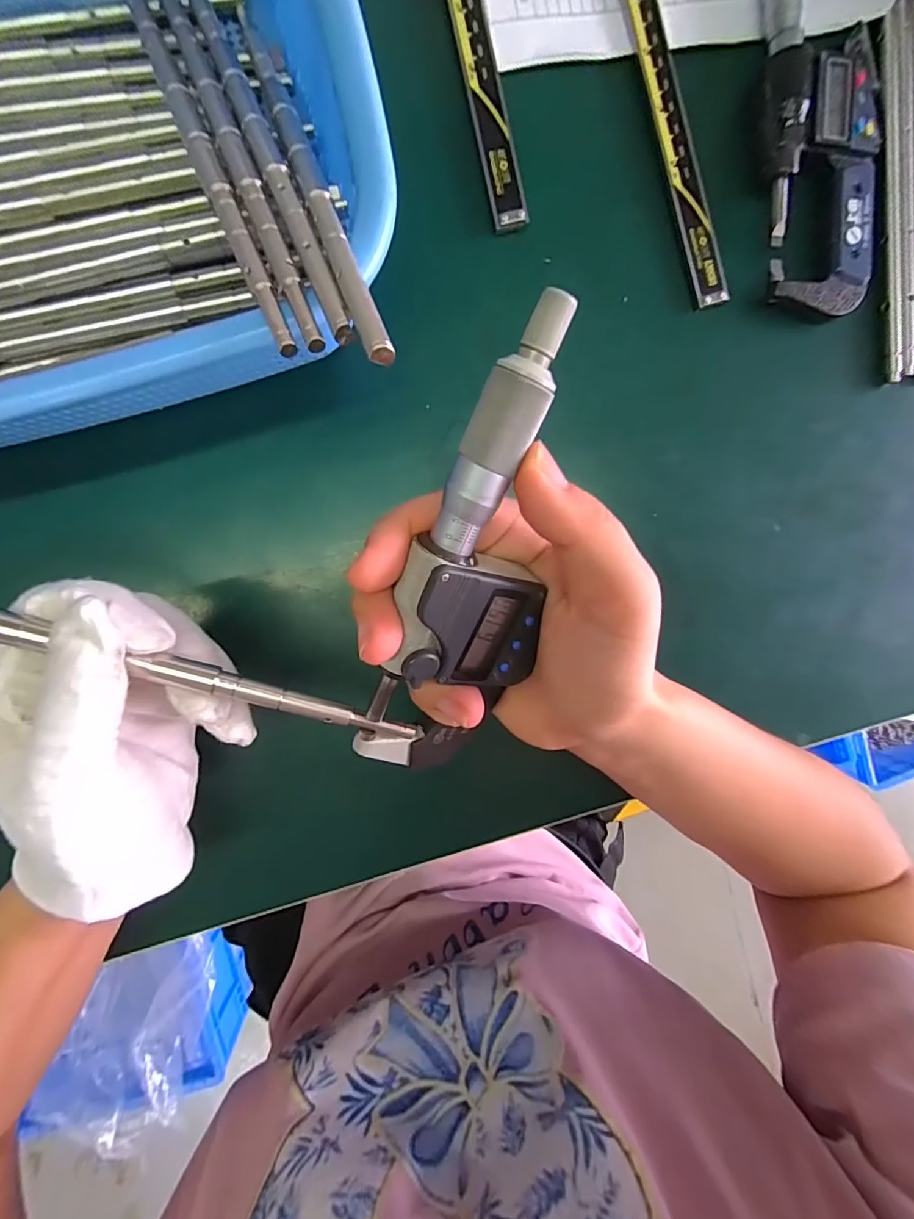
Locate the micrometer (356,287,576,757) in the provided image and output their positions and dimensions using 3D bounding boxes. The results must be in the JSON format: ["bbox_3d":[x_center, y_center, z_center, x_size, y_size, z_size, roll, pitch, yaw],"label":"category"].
[{"bbox_3d":[0.005,-0.005,0.151,0.049,0.025,0.158,10,117,-8],"label":"micrometer"}]

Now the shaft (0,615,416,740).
[{"bbox_3d":[-0.114,0.013,0.148,0.212,0.009,0.007,19,94,-16],"label":"shaft"}]

